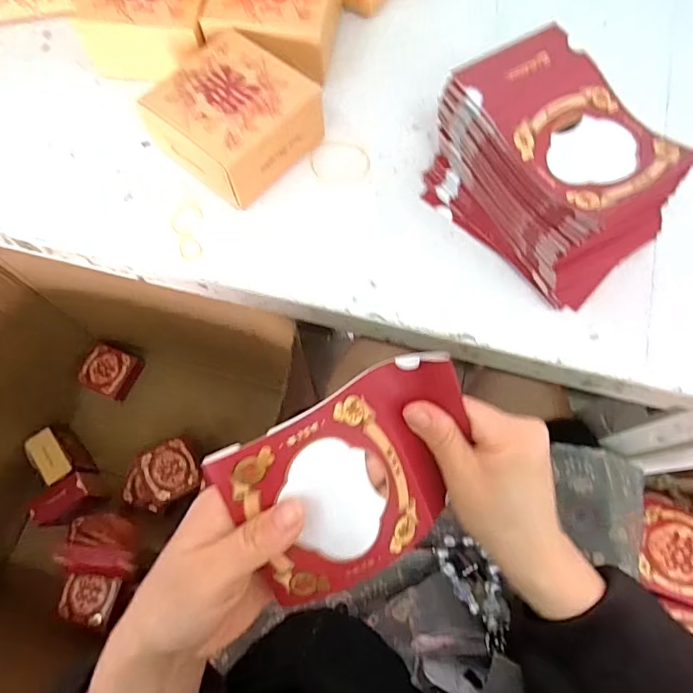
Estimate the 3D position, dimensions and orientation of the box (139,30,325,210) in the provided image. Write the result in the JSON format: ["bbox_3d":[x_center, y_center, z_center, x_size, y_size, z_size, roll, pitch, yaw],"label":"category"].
[{"bbox_3d":[-0.088,-0.176,0.379,0.102,0.057,0.107,37,75,12],"label":"box"}]

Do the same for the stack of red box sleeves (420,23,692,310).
[{"bbox_3d":[0.150,-0.131,0.352,0.125,0.075,0.165,-40,75,-13],"label":"stack of red box sleeves"}]

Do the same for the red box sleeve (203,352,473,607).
[{"bbox_3d":[0.009,0.071,0.252,0.128,0.018,0.095,-25,105,-20],"label":"red box sleeve"}]

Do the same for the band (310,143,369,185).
[{"bbox_3d":[-0.005,-0.154,0.398,0.049,0.004,0.044,-7,70,-2],"label":"band"}]

